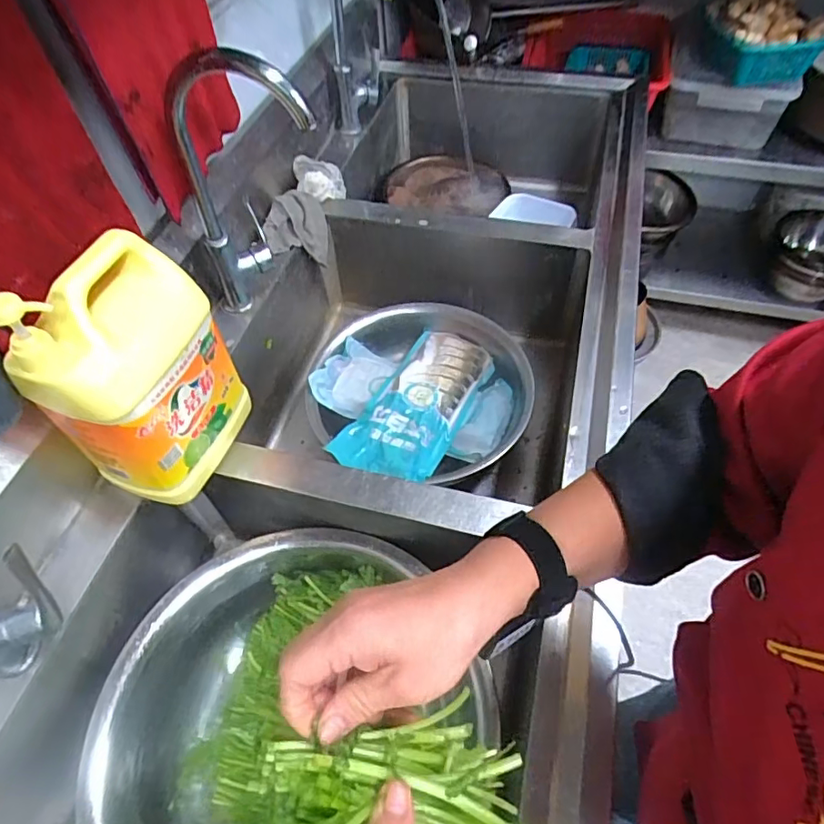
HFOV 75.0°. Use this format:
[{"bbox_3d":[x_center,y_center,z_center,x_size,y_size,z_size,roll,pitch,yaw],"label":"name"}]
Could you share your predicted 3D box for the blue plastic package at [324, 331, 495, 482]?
[{"bbox_3d":[0.017,-0.028,0.942,0.160,0.047,0.360,21,59,17],"label":"blue plastic package"}]

